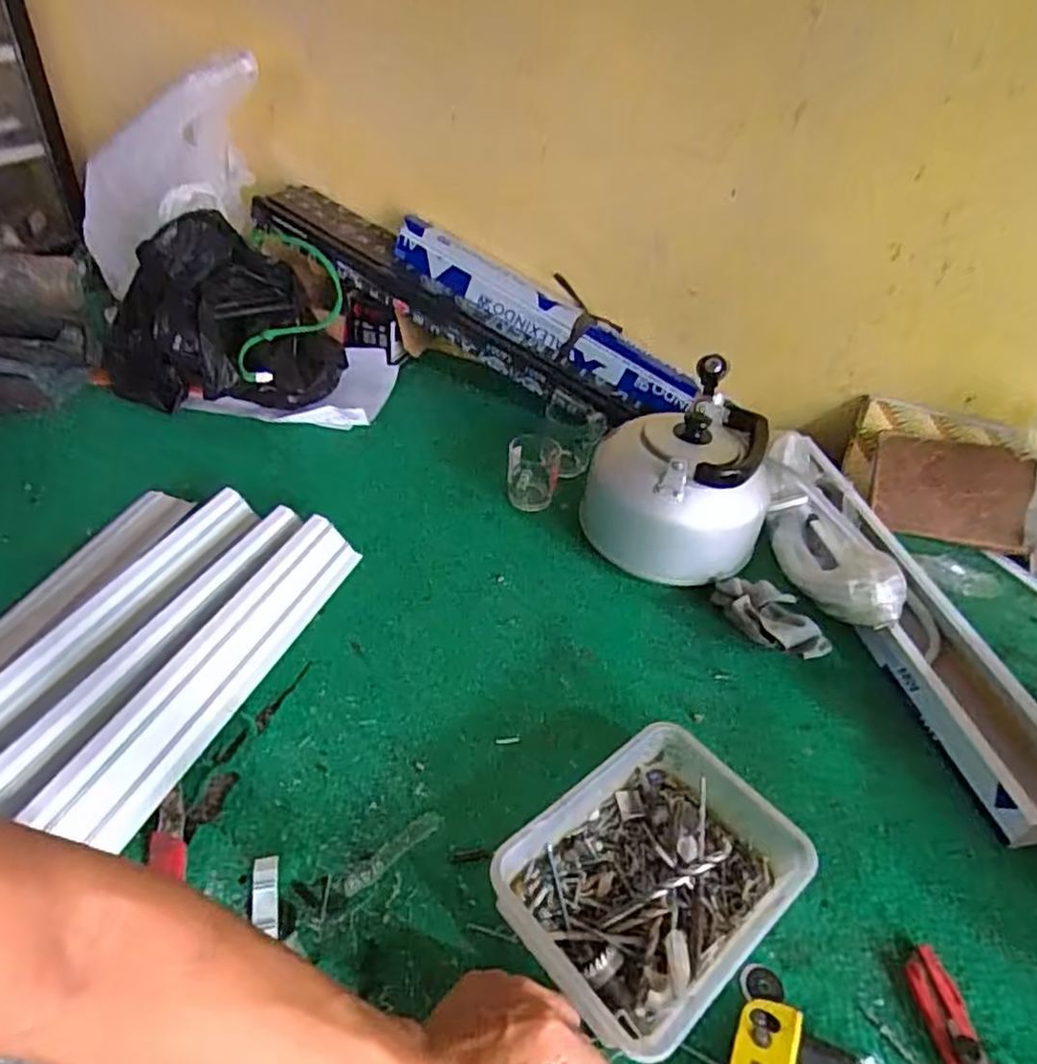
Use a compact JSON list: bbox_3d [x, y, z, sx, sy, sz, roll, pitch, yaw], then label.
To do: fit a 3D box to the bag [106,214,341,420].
[{"bbox_3d":[-0.438,-0.314,0.993,0.328,0.218,0.196,15,40,10],"label":"bag"}]

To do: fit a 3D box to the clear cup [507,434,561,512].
[{"bbox_3d":[0.019,-0.076,0.934,0.061,0.088,0.083,13,41,8],"label":"clear cup"}]

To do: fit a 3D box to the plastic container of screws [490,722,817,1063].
[{"bbox_3d":[0.105,0.273,0.557,0.226,0.051,0.171,-28,52,-33],"label":"plastic container of screws"}]

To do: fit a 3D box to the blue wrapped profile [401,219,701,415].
[{"bbox_3d":[0.042,-0.320,1.074,0.522,0.082,0.075,28,40,-11],"label":"blue wrapped profile"}]

